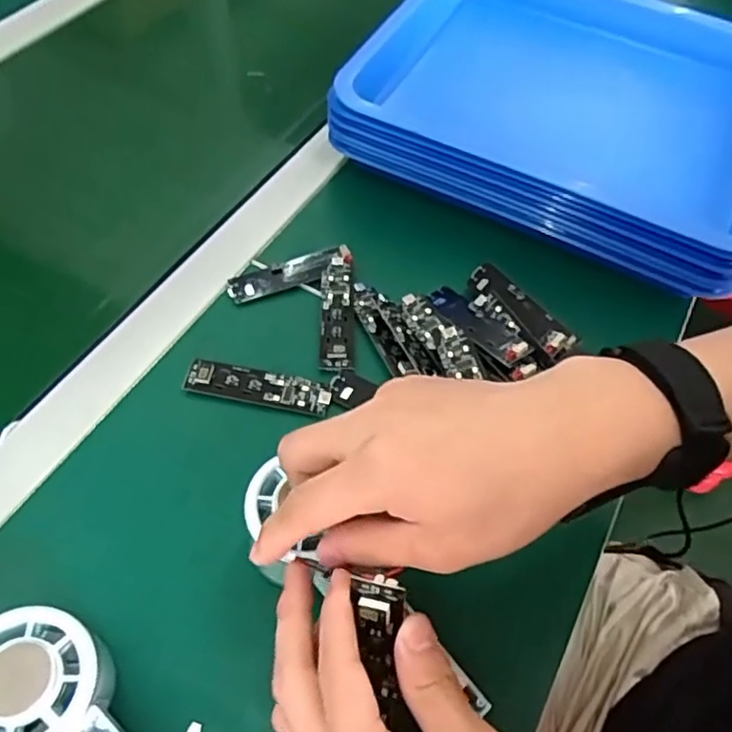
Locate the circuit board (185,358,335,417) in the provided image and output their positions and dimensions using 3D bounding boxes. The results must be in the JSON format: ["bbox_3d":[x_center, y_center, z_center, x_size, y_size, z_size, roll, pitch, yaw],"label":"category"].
[{"bbox_3d":[-0.069,0.013,0.414,0.091,0.006,0.024,11,56,3],"label":"circuit board"}]

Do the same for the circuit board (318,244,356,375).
[{"bbox_3d":[-0.020,-0.041,0.449,0.022,0.010,0.099,1,56,-4],"label":"circuit board"}]

